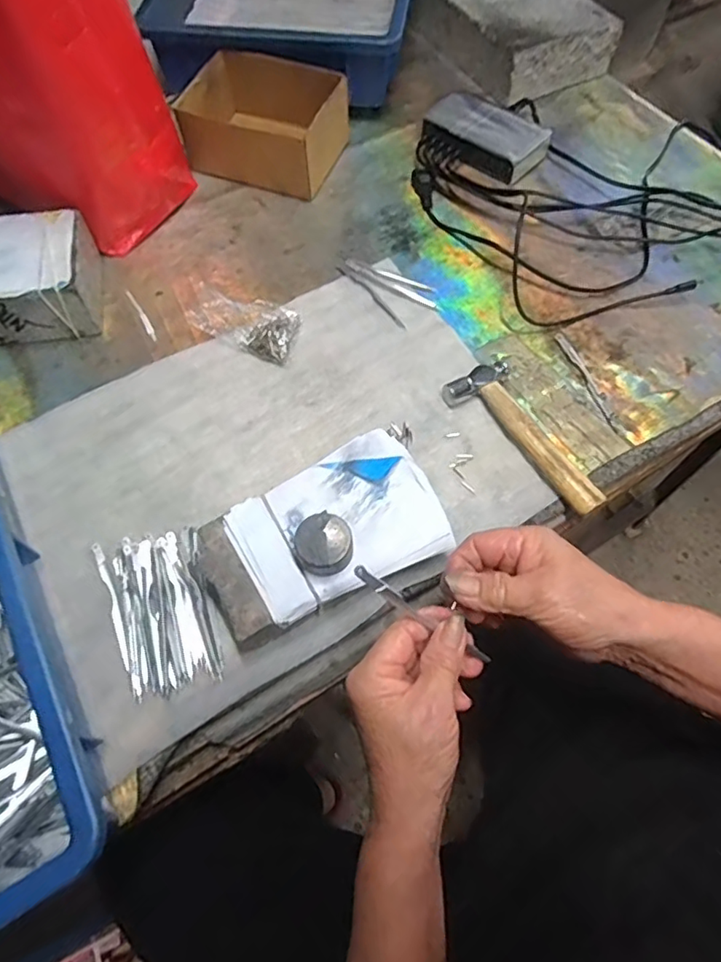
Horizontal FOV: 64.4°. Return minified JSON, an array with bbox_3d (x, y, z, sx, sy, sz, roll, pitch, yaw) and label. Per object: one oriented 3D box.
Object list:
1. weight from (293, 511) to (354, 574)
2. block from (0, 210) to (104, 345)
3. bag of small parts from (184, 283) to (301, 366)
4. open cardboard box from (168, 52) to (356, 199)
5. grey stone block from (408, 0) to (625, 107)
[{"bbox_3d":[-0.025,0.043,0.384,0.038,0.020,0.036,0,63,1],"label":"weight"},{"bbox_3d":[-0.324,-0.183,0.533,0.145,0.068,0.100,-12,64,-5],"label":"block"},{"bbox_3d":[-0.105,-0.153,0.525,0.093,0.040,0.058,20,65,10],"label":"bag of small parts"},{"bbox_3d":[-0.102,-0.385,0.624,0.159,0.079,0.110,15,64,8],"label":"open cardboard box"},{"bbox_3d":[0.183,-0.581,0.730,0.150,0.069,0.241,-27,66,-12],"label":"grey stone block"}]

